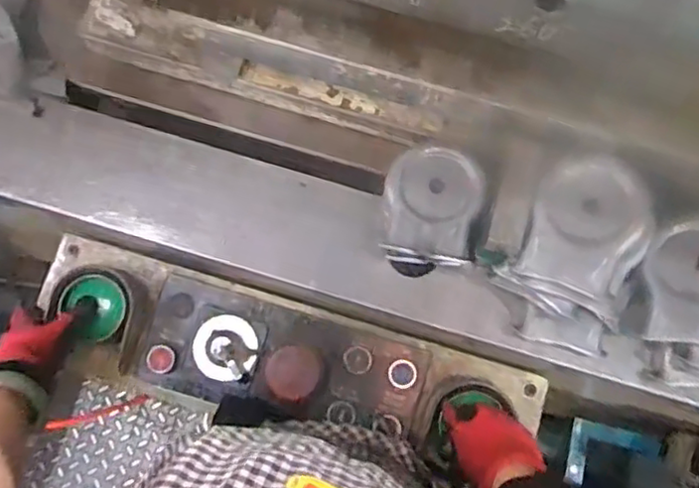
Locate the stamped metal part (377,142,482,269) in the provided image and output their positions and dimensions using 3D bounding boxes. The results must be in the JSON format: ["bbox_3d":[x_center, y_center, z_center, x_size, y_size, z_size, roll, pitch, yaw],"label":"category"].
[{"bbox_3d":[0.080,-0.039,0.636,0.090,0.032,0.110,9,75,1],"label":"stamped metal part"}]

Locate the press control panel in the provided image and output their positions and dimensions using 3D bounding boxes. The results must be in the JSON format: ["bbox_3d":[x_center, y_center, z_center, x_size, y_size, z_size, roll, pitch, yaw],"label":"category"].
[{"bbox_3d":[-0.066,0.121,0.678,0.532,0.080,0.135,14,75,1],"label":"press control panel"}]

